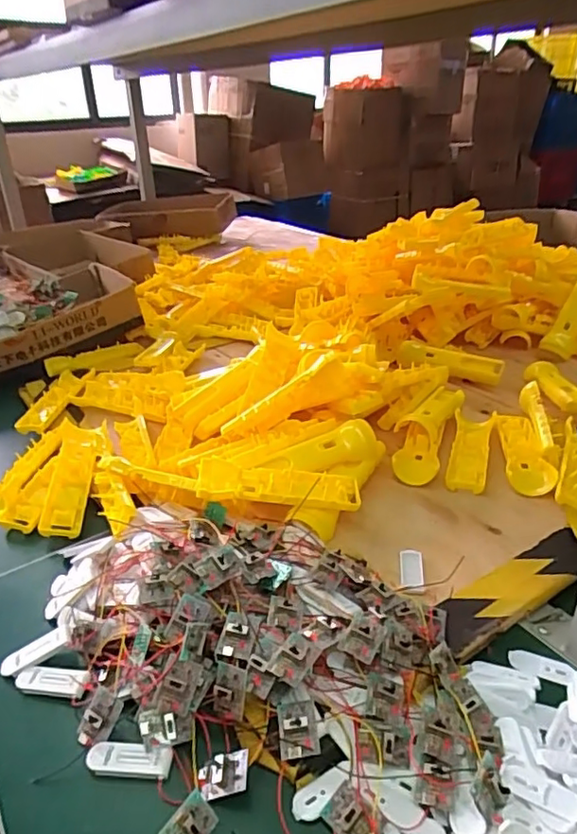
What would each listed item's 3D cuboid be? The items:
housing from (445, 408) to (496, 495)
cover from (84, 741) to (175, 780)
[{"bbox_3d":[0.220,0.040,0.704,0.045,0.022,0.158,9,30,18],"label":"housing"},{"bbox_3d":[-0.112,0.241,0.407,0.060,0.008,0.020,1,28,5],"label":"cover"}]

